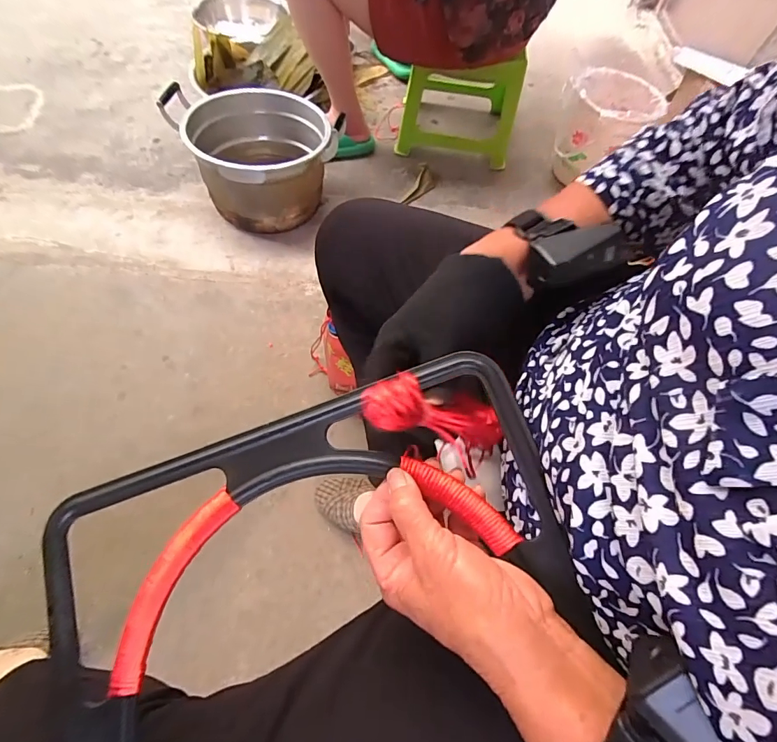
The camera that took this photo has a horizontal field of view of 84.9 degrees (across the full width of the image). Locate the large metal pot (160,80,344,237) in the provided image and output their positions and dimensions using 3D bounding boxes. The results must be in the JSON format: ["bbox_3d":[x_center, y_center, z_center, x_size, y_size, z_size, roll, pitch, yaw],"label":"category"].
[{"bbox_3d":[-0.308,-0.507,1.055,0.357,0.220,0.294,-18,64,-15],"label":"large metal pot"}]

